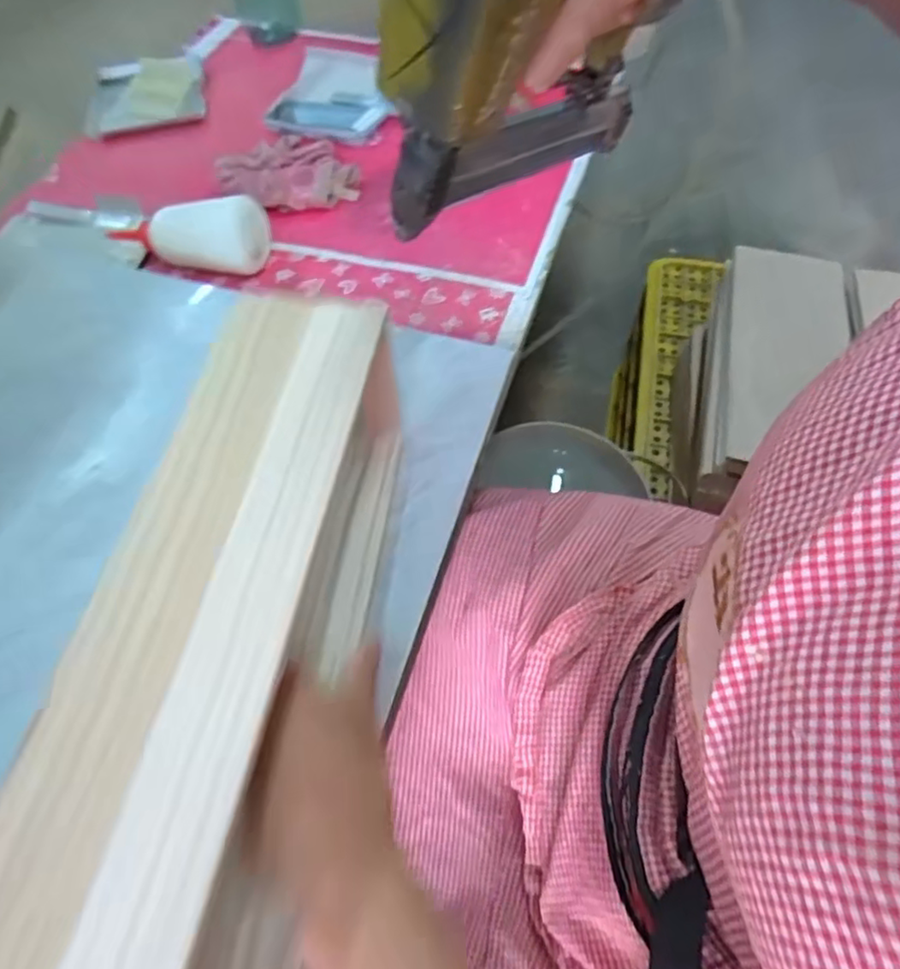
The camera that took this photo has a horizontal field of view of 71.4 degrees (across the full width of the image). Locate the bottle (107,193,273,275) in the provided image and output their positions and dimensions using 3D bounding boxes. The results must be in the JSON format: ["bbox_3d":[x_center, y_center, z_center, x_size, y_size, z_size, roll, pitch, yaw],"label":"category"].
[{"bbox_3d":[-0.245,-0.233,0.575,0.164,0.055,0.049,10,58,7],"label":"bottle"}]

